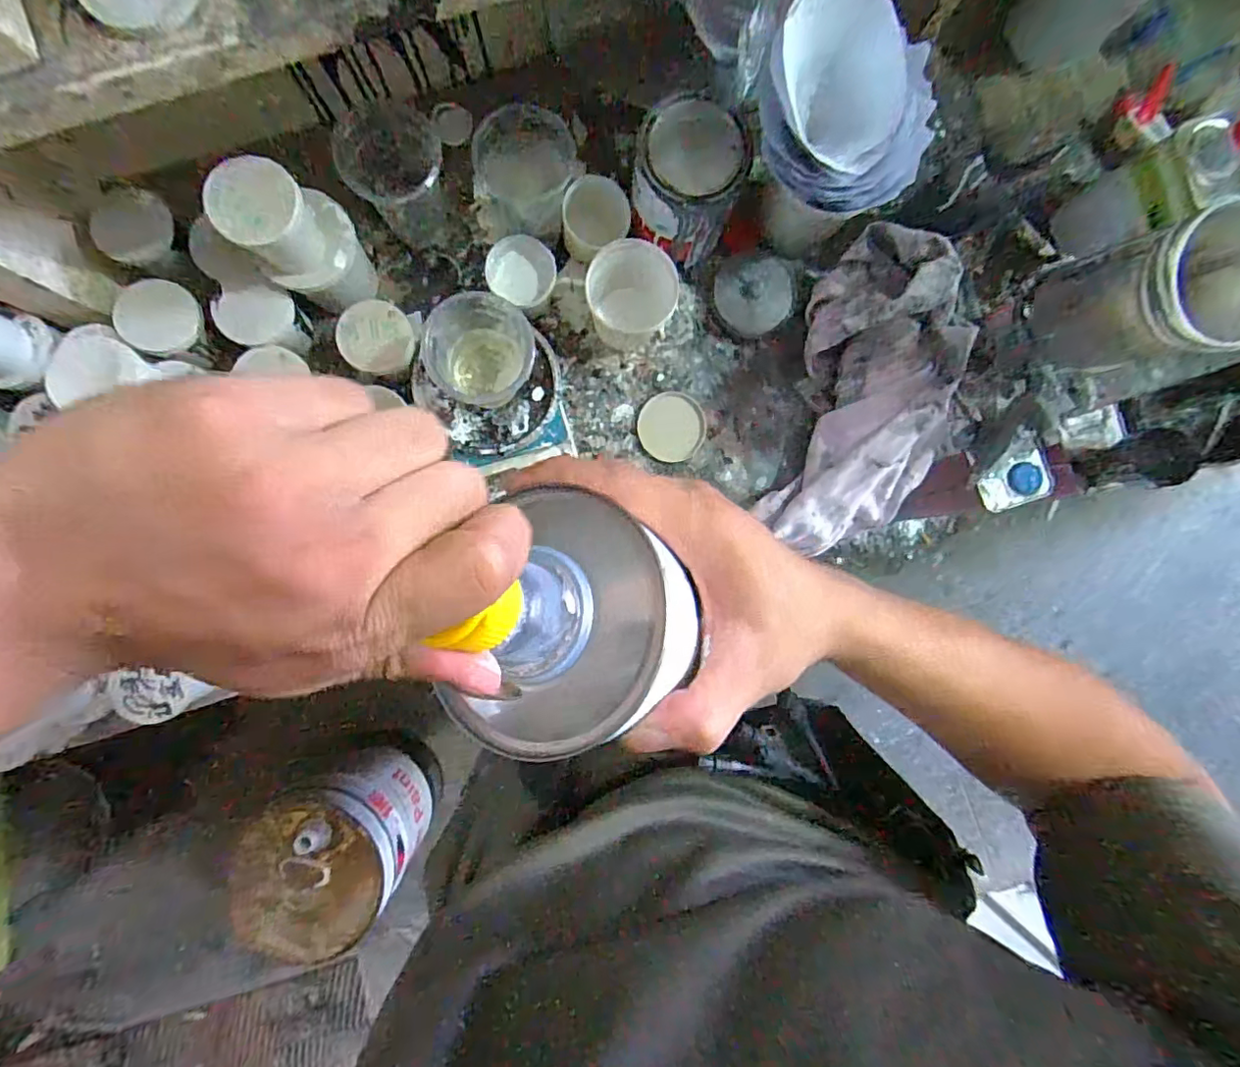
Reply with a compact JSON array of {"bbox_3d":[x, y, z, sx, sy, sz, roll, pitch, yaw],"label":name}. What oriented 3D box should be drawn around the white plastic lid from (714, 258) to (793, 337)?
[{"bbox_3d":[0.153,-0.269,0.629,0.083,0.009,0.078,2,116,5],"label":"white plastic lid"}]

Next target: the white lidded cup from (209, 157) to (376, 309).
[{"bbox_3d":[-0.305,-0.275,0.485,0.069,0.074,0.068,0,88,-2],"label":"white lidded cup"}]

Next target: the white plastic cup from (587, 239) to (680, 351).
[{"bbox_3d":[0.007,-0.253,0.598,0.095,0.095,0.079,-34,89,-3],"label":"white plastic cup"}]

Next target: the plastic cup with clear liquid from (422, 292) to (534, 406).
[{"bbox_3d":[-0.127,-0.165,0.540,0.086,0.116,0.082,0,88,-2],"label":"plastic cup with clear liquid"}]

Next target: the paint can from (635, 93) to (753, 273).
[{"bbox_3d":[0.065,-0.345,0.553,0.103,0.118,0.098,0,88,-2],"label":"paint can"}]

